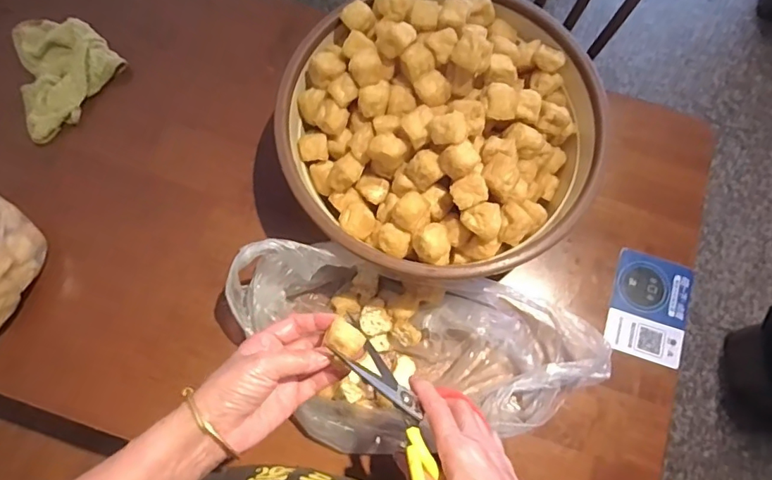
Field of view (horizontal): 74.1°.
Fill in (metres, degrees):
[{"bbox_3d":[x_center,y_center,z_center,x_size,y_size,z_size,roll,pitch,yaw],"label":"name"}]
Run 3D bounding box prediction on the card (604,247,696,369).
[{"bbox_3d":[0.316,0.081,0.615,0.091,0.008,0.124,19,75,4],"label":"card"}]

